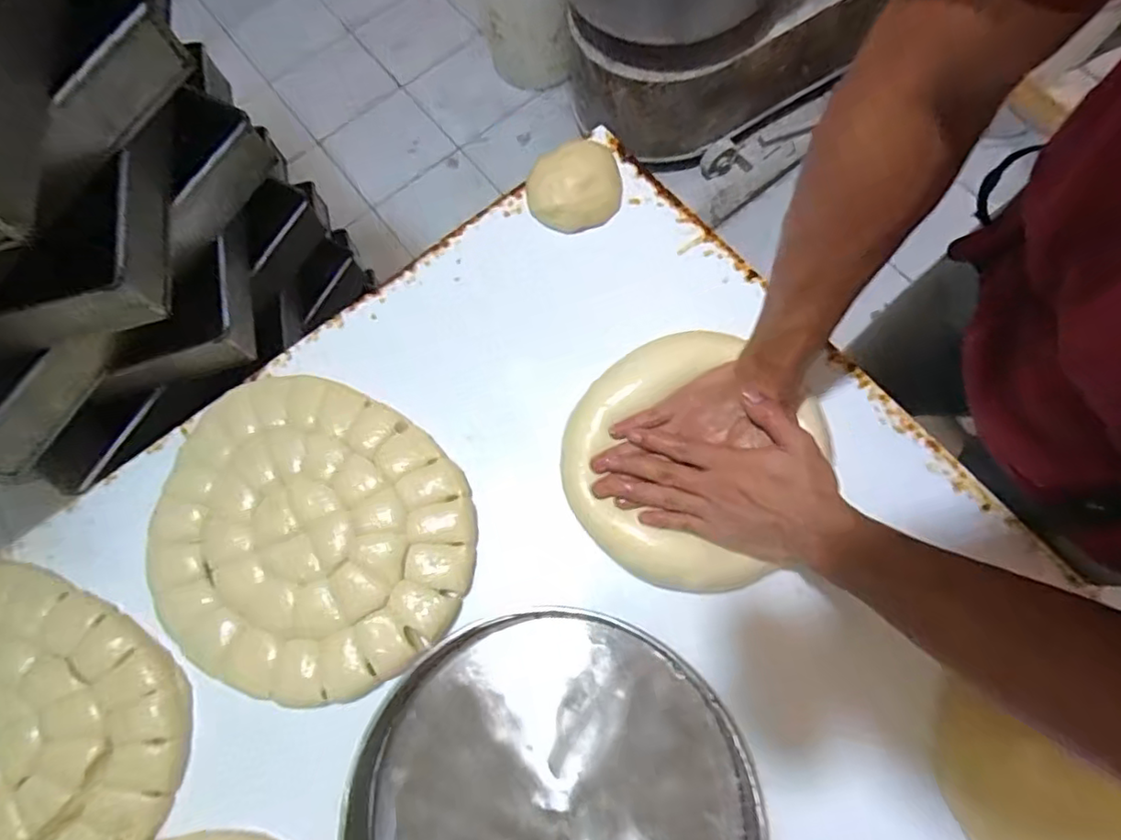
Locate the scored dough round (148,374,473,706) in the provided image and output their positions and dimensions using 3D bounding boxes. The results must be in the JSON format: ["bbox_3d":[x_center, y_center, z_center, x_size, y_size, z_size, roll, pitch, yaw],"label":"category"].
[{"bbox_3d":[-0.243,0.109,0.579,0.311,0.021,0.273,18,72,7],"label":"scored dough round"}]

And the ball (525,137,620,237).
[{"bbox_3d":[0.015,-0.261,0.671,0.107,0.035,0.094,-18,72,-1],"label":"ball"}]

